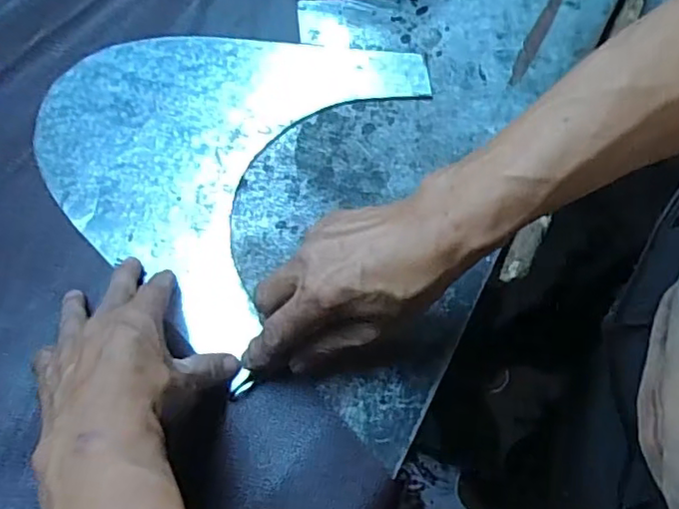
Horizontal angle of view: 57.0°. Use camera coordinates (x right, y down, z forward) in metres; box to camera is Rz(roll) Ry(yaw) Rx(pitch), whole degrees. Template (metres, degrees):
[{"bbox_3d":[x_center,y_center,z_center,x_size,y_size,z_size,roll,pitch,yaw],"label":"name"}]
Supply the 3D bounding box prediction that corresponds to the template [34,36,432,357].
[{"bbox_3d":[-0.104,-0.102,0.496,0.249,0.006,0.276,31,70,13],"label":"template"}]

